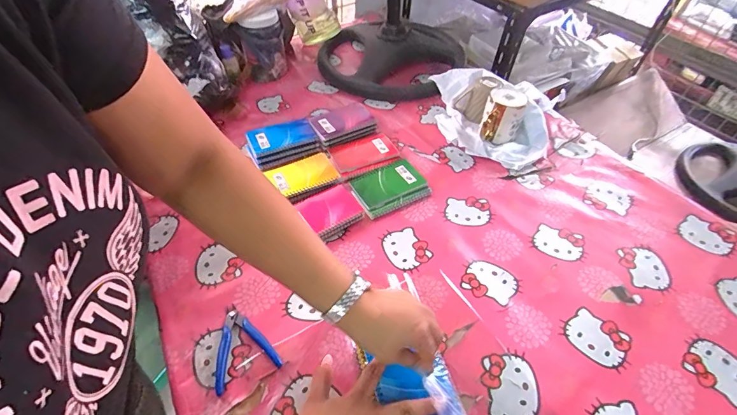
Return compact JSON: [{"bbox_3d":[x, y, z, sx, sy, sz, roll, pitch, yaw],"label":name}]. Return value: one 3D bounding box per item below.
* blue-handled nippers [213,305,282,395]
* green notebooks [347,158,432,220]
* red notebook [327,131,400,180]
[{"bbox_3d":[-0.184,0.197,0.510,0.117,0.009,0.082,36,58,27],"label":"blue-handled nippers"},{"bbox_3d":[0.039,-0.039,0.720,0.136,0.013,0.104,-24,53,-19],"label":"green notebooks"},{"bbox_3d":[-0.010,-0.116,0.789,0.138,0.008,0.096,-24,53,-20],"label":"red notebook"}]

